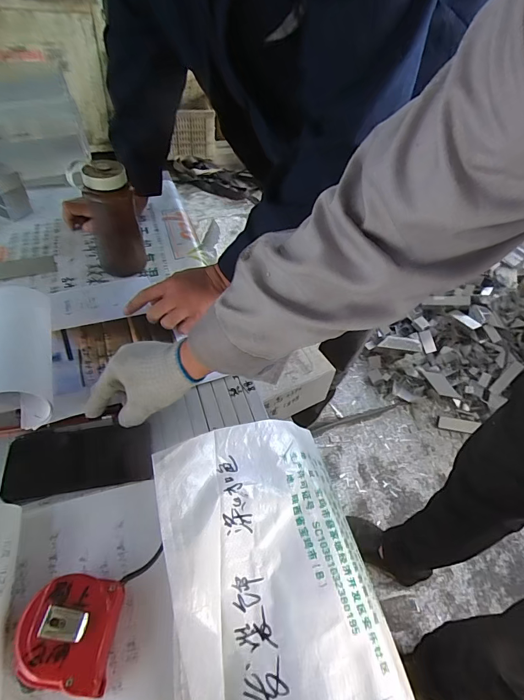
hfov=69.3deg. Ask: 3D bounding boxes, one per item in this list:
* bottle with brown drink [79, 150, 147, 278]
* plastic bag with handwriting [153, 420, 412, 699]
[{"bbox_3d":[-0.257,-0.223,0.659,0.084,0.193,0.070,-10,50,-15],"label":"bottle with brown drink"},{"bbox_3d":[0.025,0.263,0.386,0.225,0.032,0.400,0,54,-25],"label":"plastic bag with handwriting"}]

